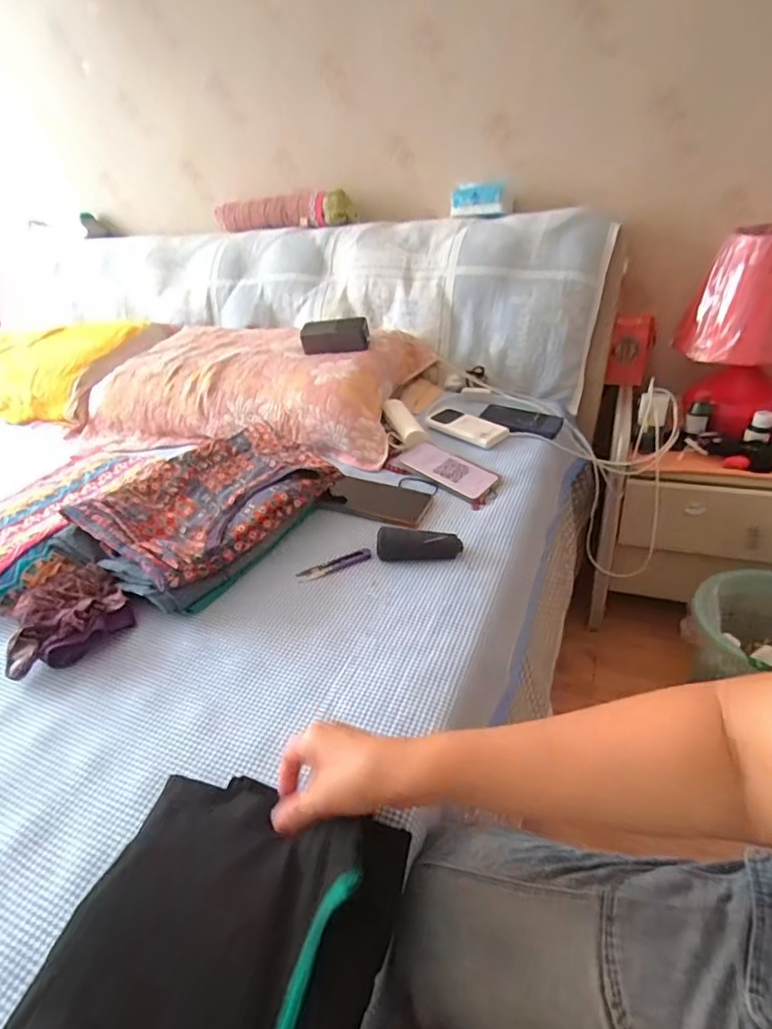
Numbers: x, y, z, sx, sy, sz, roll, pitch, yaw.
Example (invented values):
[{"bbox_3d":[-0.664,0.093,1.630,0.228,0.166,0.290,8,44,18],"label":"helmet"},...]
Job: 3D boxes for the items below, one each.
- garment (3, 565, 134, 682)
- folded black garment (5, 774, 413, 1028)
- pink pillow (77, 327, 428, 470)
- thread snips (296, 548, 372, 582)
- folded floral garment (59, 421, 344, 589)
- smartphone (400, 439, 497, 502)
[{"bbox_3d":[-0.379,0.120,0.618,0.130,0.045,0.126,-5,34,3],"label":"garment"},{"bbox_3d":[-0.110,0.300,0.338,0.191,0.075,0.236,6,36,18],"label":"folded black garment"},{"bbox_3d":[-0.275,-0.270,1.085,0.676,0.126,0.383,9,37,22],"label":"pink pillow"},{"bbox_3d":[-0.067,0.066,0.693,0.098,0.007,0.027,-21,37,-20],"label":"thread snips"},{"bbox_3d":[-0.233,-0.013,0.739,0.194,0.108,0.303,20,42,34],"label":"folded floral garment"},{"bbox_3d":[0.101,-0.075,0.845,0.157,0.012,0.084,32,53,29],"label":"smartphone"}]

